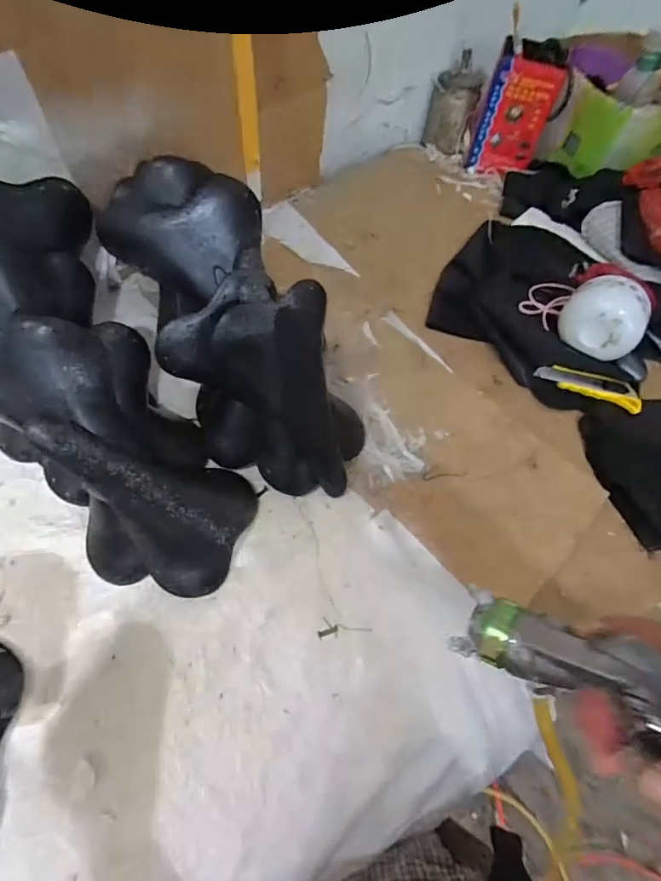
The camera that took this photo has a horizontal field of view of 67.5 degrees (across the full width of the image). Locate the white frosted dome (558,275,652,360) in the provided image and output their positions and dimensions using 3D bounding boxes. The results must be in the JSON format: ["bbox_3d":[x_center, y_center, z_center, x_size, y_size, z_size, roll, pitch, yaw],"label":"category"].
[{"bbox_3d":[0.388,-0.172,0.698,0.112,0.089,0.087,39,63,15],"label":"white frosted dome"}]

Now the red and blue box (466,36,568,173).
[{"bbox_3d":[0.334,-0.594,0.903,0.114,0.178,0.060,9,60,-2],"label":"red and blue box"}]

